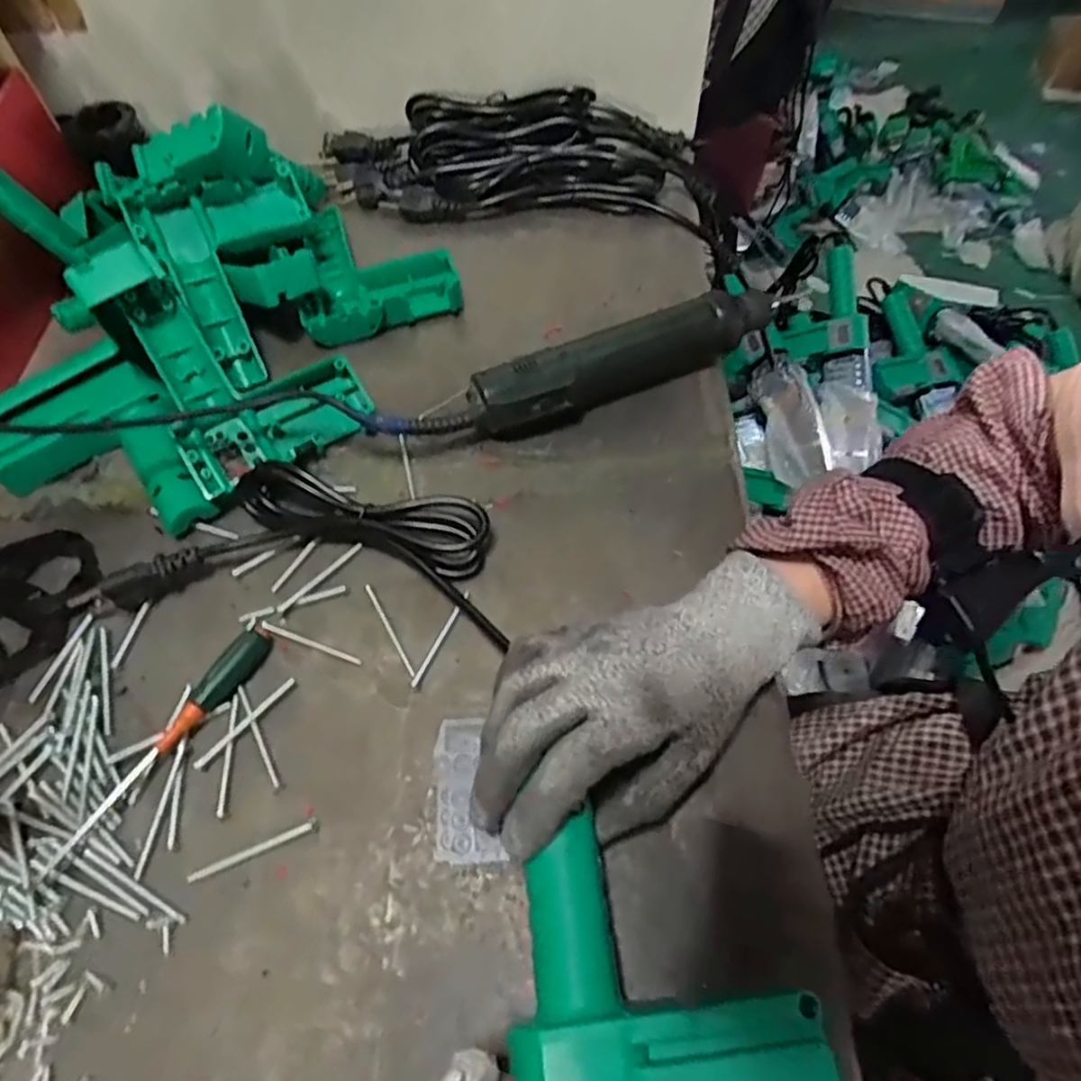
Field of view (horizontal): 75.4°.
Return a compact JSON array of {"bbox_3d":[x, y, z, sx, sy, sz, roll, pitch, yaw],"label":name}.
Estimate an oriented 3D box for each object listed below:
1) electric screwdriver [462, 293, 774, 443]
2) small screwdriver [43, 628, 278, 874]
[{"bbox_3d":[0.057,-0.118,0.467,0.212,0.047,0.034,-21,59,-10],"label":"electric screwdriver"},{"bbox_3d":[-0.189,0.102,0.356,0.018,0.014,0.146,27,63,18],"label":"small screwdriver"}]

